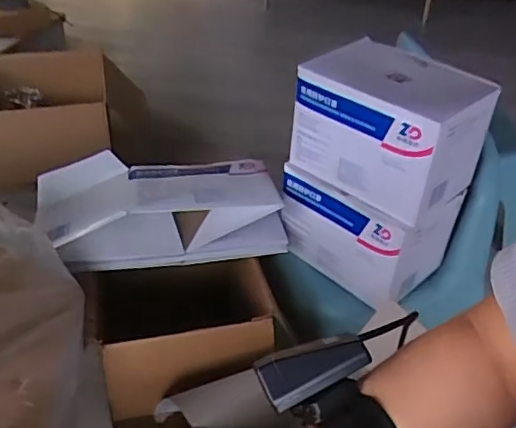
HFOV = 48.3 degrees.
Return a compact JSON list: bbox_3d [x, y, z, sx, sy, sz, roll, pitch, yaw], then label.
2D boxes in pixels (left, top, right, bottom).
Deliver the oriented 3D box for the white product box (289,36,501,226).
[{"bbox_3d":[0.229,-0.157,0.966,0.226,0.179,0.260,-29,47,-35],"label":"white product box"}]

